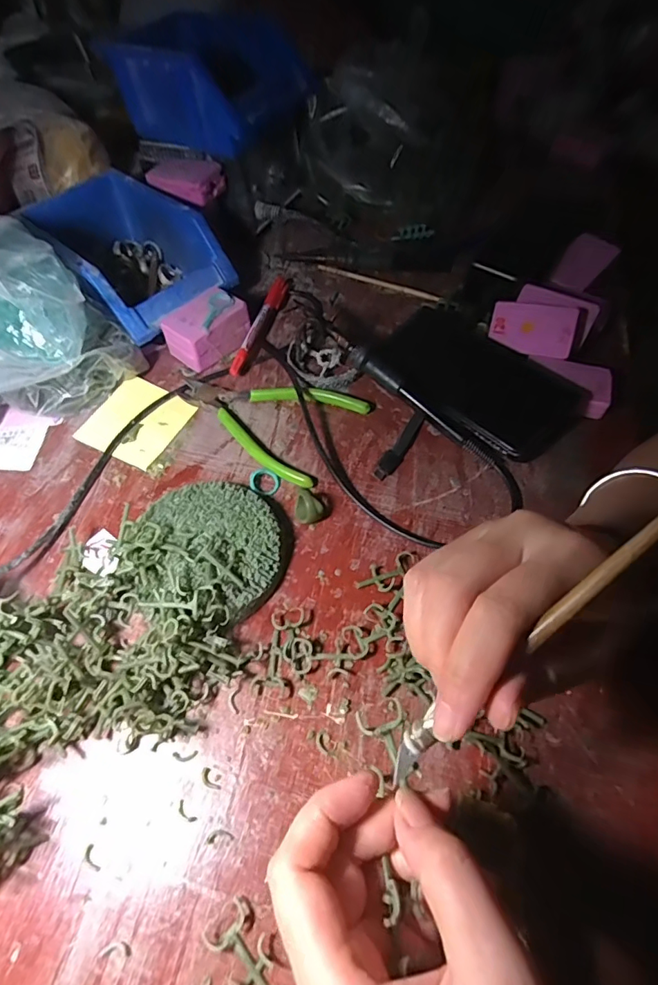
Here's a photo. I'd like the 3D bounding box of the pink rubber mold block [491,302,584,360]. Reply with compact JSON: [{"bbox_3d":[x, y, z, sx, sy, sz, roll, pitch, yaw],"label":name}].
[{"bbox_3d":[0.181,-0.147,0.431,0.071,0.006,0.049,14,82,12],"label":"pink rubber mold block"}]

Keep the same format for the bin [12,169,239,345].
[{"bbox_3d":[-0.205,-0.238,0.484,0.127,0.079,0.223,-38,64,-21],"label":"bin"}]

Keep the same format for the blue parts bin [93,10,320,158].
[{"bbox_3d":[-0.109,-0.421,0.499,0.159,0.080,0.143,32,63,20],"label":"blue parts bin"}]

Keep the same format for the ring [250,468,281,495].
[{"bbox_3d":[-0.050,-0.008,0.372,0.023,0.007,0.021,0,57,1],"label":"ring"}]

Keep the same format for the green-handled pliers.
[{"bbox_3d":[-0.056,-0.071,0.413,0.151,0.012,0.098,27,61,17],"label":"green-handled pliers"}]

